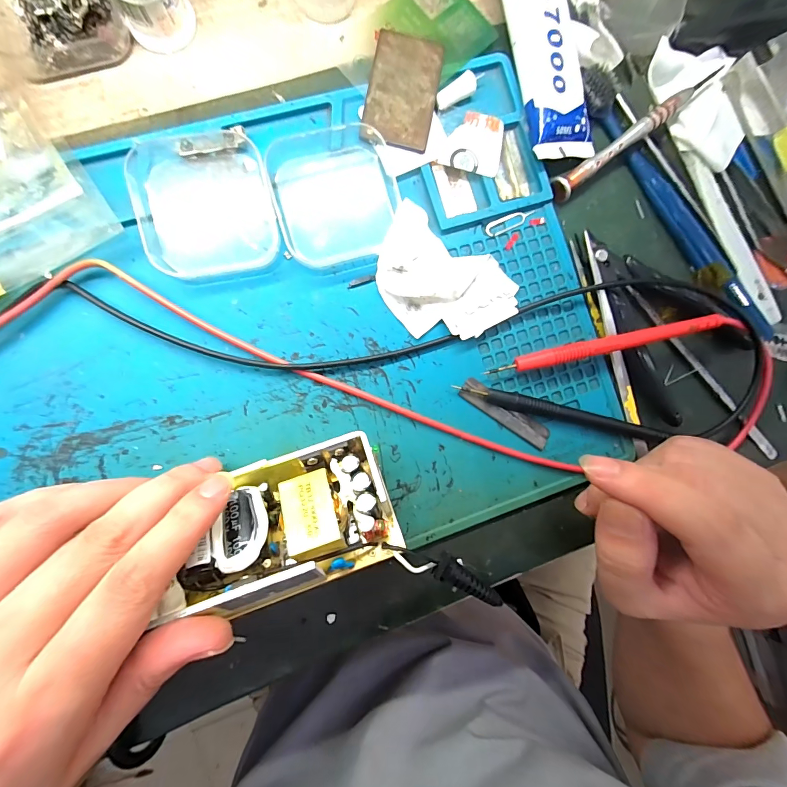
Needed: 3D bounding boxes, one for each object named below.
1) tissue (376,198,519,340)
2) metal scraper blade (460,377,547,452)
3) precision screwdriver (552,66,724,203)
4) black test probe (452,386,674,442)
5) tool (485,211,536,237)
[{"bbox_3d":[0.025,-0.060,0.204,0.080,0.009,0.055,35,86,-5],"label":"tissue"},{"bbox_3d":[0.064,0.011,0.208,0.057,0.004,0.013,34,86,-5],"label":"metal scraper blade"},{"bbox_3d":[0.139,-0.150,0.213,0.114,0.015,0.012,-38,93,-5],"label":"precision screwdriver"},{"bbox_3d":[0.094,0.011,0.208,0.119,0.010,0.009,12,88,-6],"label":"black test probe"},{"bbox_3d":[0.068,-0.099,0.212,0.032,0.004,0.008,-24,92,-6],"label":"tool"}]

